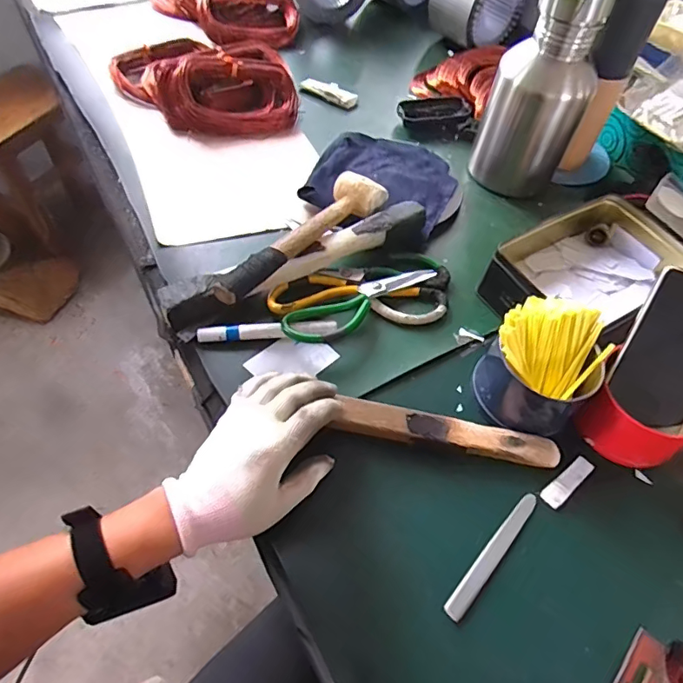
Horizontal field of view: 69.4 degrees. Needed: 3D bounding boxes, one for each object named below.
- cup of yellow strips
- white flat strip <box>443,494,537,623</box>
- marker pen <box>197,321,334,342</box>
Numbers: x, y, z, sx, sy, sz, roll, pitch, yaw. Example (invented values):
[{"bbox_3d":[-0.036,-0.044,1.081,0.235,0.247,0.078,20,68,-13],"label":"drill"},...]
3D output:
[{"bbox_3d":[0.191,0.023,0.471,0.102,0.091,0.095,2,55,-3],"label":"cup of yellow strips"},{"bbox_3d":[0.129,0.177,0.414,0.016,0.004,0.129,41,58,17],"label":"white flat strip"},{"bbox_3d":[-0.075,-0.011,0.507,0.139,0.011,0.017,-2,55,-6],"label":"marker pen"}]

